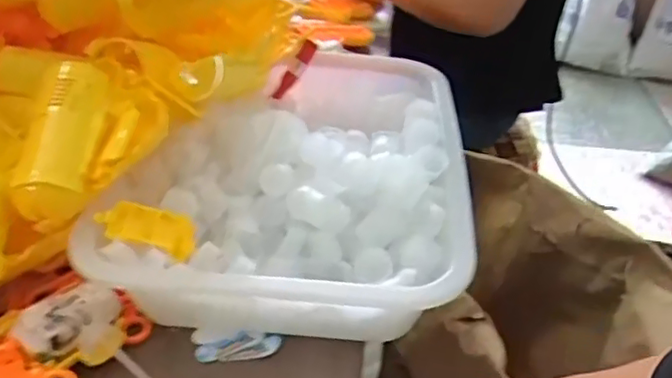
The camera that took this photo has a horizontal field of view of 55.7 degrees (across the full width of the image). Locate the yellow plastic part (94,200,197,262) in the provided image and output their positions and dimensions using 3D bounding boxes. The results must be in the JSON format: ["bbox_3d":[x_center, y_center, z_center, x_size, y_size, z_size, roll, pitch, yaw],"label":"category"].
[{"bbox_3d":[-0.145,0.029,0.491,0.075,0.016,0.032,19,34,-13],"label":"yellow plastic part"}]

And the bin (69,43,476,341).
[{"bbox_3d":[-0.035,-0.016,0.601,0.298,0.095,0.369,5,36,3],"label":"bin"}]

